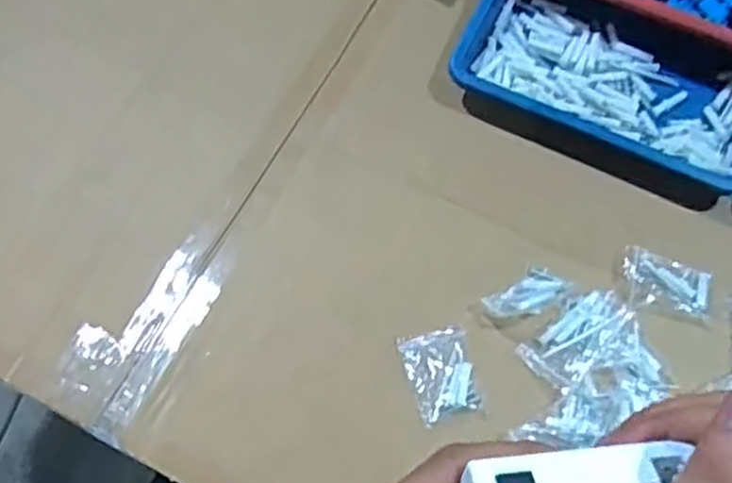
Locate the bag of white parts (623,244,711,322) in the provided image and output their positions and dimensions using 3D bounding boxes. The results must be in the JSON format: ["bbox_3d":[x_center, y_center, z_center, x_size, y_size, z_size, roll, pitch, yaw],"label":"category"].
[{"bbox_3d":[0.213,0.028,0.520,0.063,0.010,0.039,13,67,7],"label":"bag of white parts"}]

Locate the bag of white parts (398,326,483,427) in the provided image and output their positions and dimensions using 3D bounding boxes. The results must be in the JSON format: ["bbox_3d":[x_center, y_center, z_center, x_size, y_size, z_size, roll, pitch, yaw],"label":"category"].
[{"bbox_3d":[0.052,0.089,0.499,0.045,0.004,0.058,-17,66,-6],"label":"bag of white parts"}]

